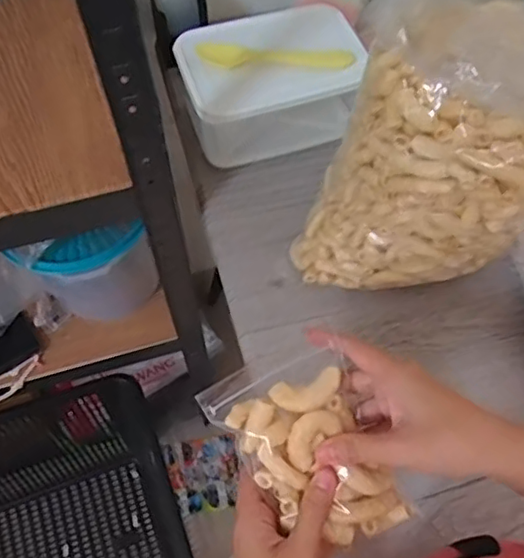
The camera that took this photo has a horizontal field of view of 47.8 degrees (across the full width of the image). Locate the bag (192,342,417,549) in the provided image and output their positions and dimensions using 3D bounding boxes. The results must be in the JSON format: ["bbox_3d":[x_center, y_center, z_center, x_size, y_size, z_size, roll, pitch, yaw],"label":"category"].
[{"bbox_3d":[0.027,0.113,0.393,0.092,0.038,0.130,-24,87,-6],"label":"bag"}]

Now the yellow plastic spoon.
[{"bbox_3d":[0.011,-0.215,0.574,0.150,0.022,0.012,8,62,4],"label":"yellow plastic spoon"}]

